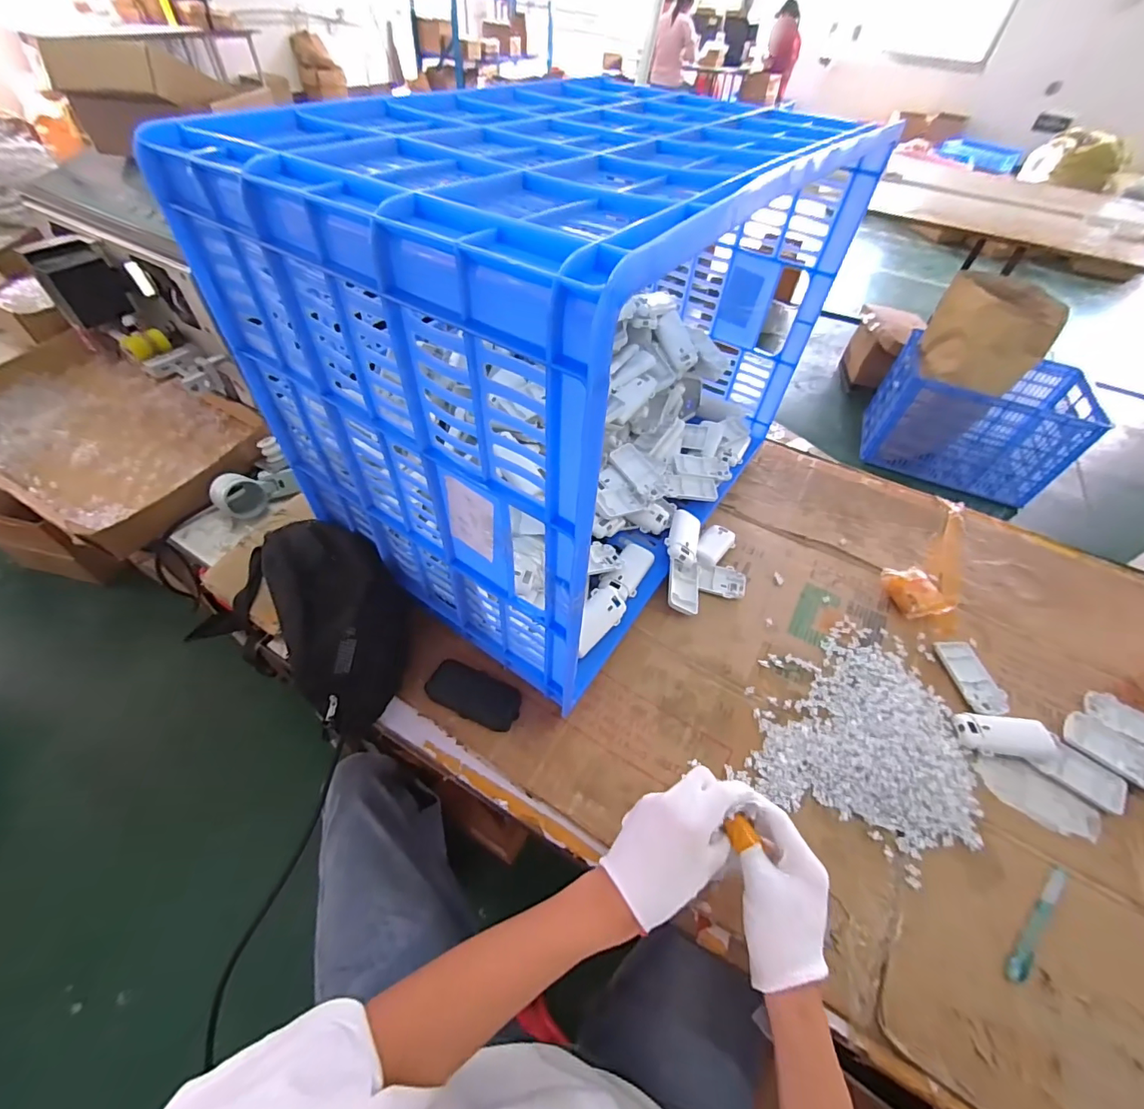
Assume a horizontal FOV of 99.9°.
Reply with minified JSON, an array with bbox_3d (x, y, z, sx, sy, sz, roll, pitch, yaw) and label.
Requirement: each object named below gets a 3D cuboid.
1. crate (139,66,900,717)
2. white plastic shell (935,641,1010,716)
[{"bbox_3d":[0.020,-0.245,0.611,0.408,0.460,0.635,30,54,19],"label":"crate"},{"bbox_3d":[0.506,0.153,0.606,0.049,0.017,0.096,-5,51,-9],"label":"white plastic shell"}]

